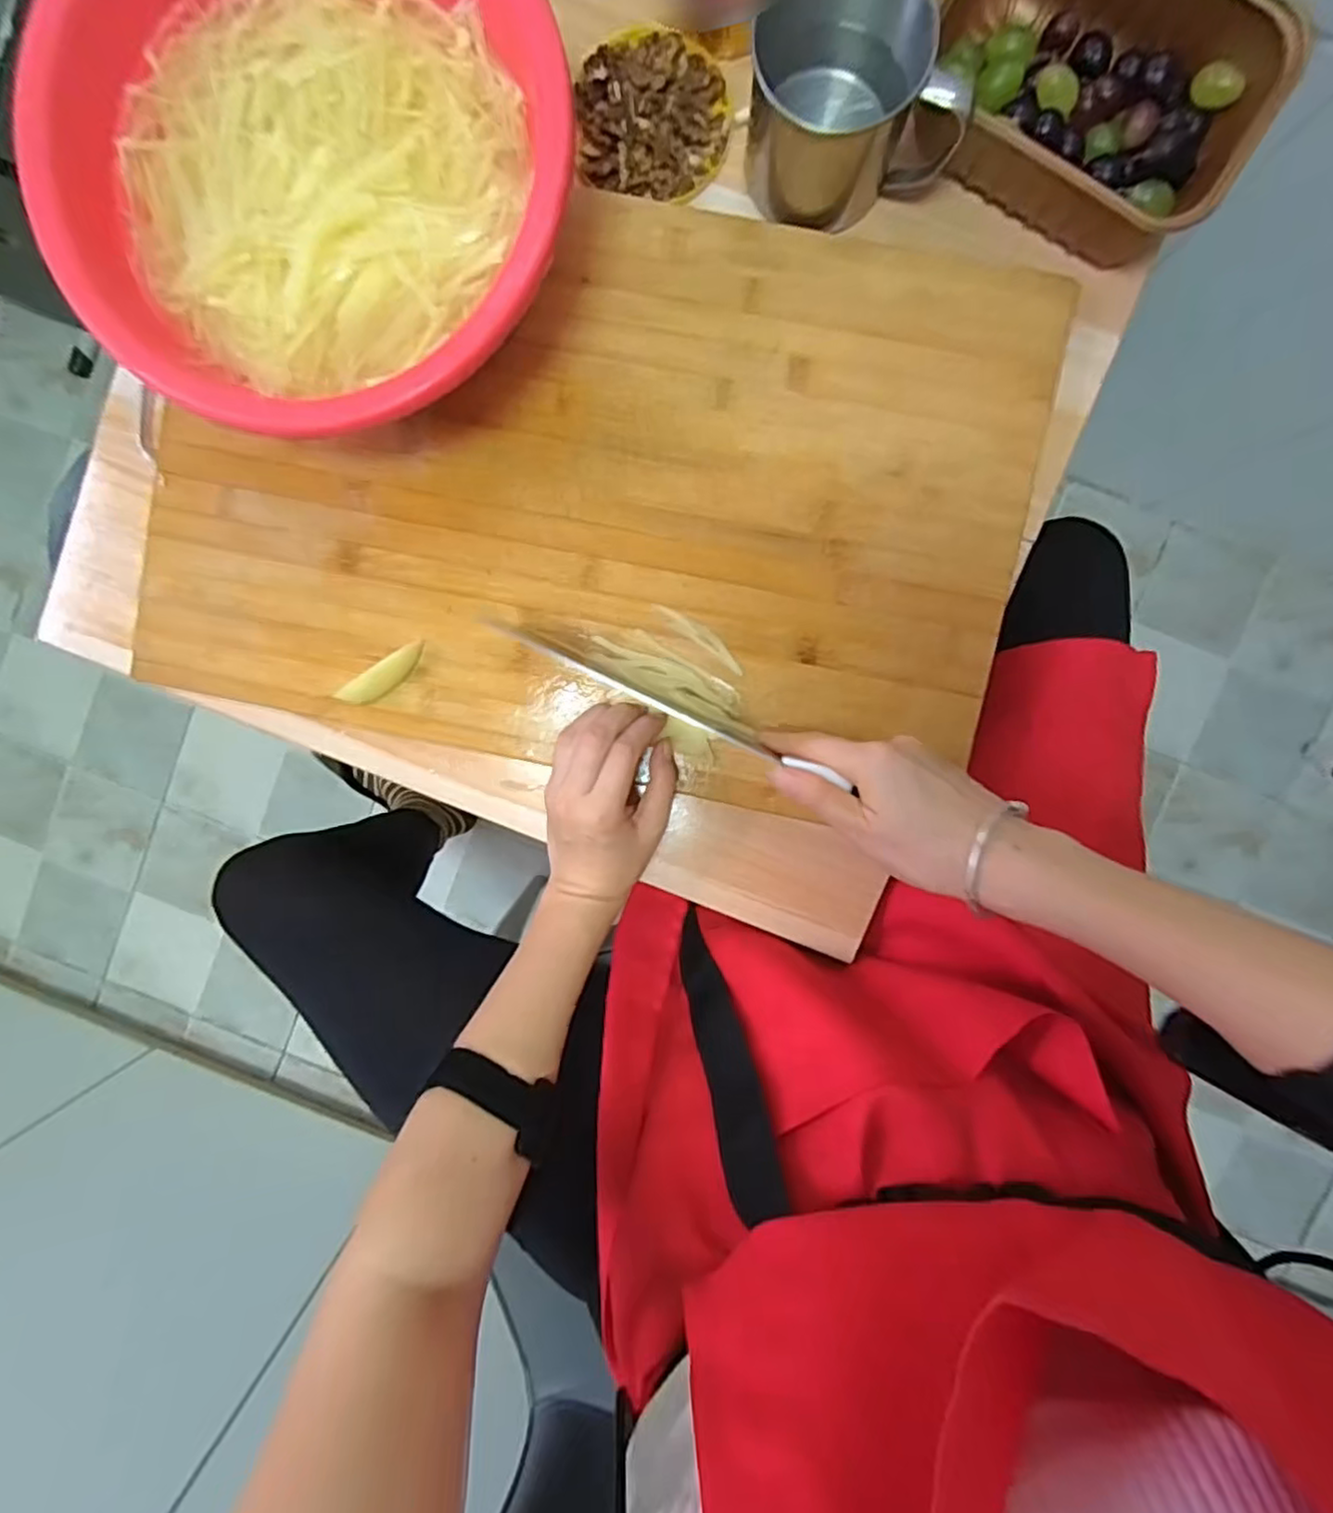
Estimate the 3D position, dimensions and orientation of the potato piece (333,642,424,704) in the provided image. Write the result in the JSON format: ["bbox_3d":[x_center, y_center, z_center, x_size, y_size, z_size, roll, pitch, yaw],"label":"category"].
[{"bbox_3d":[-0.179,-0.050,0.430,0.061,0.009,0.016,-32,93,5],"label":"potato piece"}]

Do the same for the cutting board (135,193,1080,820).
[{"bbox_3d":[-0.054,-0.167,0.428,0.543,0.018,0.341,11,95,2],"label":"cutting board"}]

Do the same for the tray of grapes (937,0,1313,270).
[{"bbox_3d":[0.234,-0.374,0.382,0.185,0.059,0.125,33,96,0],"label":"tray of grapes"}]

